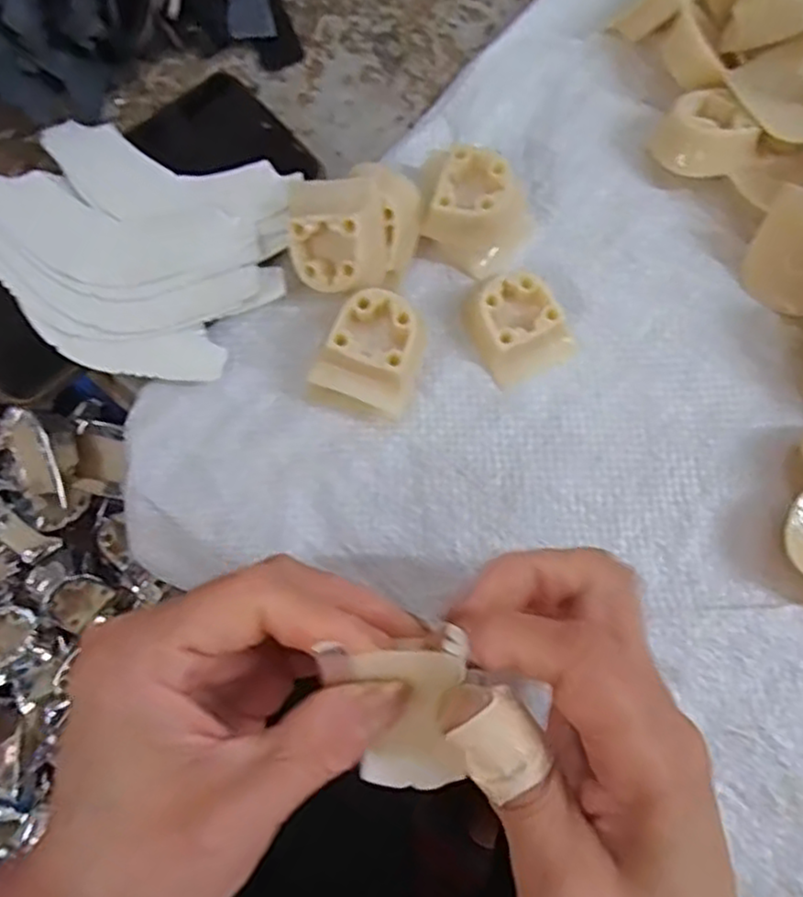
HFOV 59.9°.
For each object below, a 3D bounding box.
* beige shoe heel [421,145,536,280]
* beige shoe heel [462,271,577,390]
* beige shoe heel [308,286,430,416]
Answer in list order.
[{"bbox_3d":[0.030,-0.098,0.289,0.046,0.030,0.040,24,77,7],"label":"beige shoe heel"},{"bbox_3d":[0.047,-0.050,0.286,0.036,0.016,0.040,-26,76,-6],"label":"beige shoe heel"},{"bbox_3d":[-0.011,-0.037,0.273,0.036,0.031,0.041,18,76,6],"label":"beige shoe heel"}]

